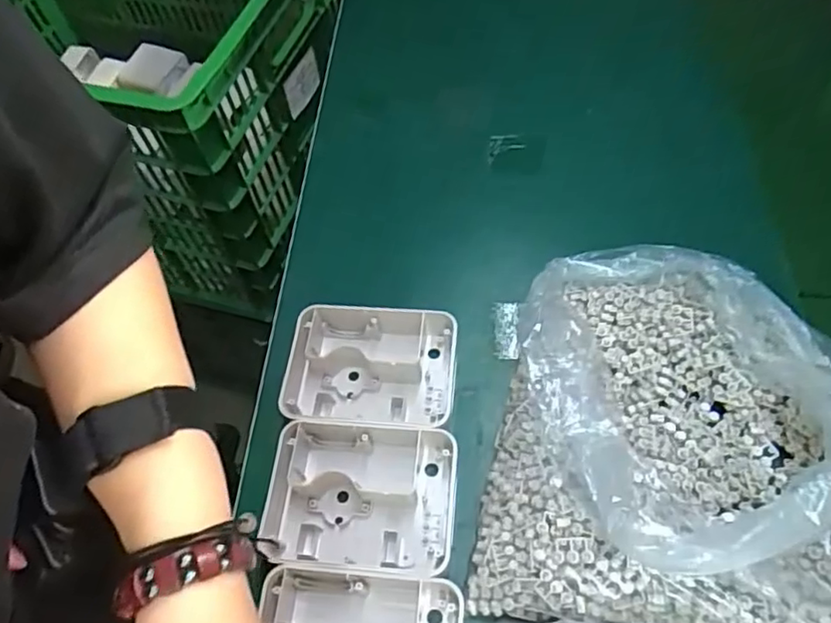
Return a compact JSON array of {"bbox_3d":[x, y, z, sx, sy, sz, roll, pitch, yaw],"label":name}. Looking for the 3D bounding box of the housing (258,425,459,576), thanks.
[{"bbox_3d":[-0.039,0.130,0.439,0.130,0.037,0.103,3,58,6],"label":"housing"}]

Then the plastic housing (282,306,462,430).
[{"bbox_3d":[-0.036,0.049,0.488,0.129,0.042,0.096,4,58,6],"label":"plastic housing"}]

